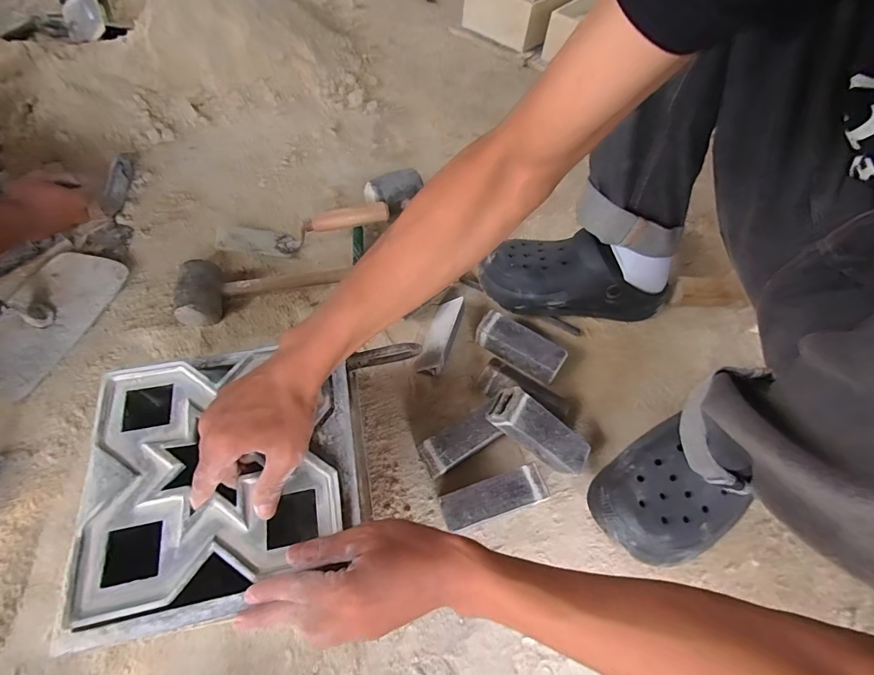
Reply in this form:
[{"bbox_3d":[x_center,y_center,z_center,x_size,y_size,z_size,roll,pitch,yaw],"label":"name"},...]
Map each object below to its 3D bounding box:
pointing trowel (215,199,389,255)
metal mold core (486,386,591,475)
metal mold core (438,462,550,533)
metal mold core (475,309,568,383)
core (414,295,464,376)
[{"bbox_3d":[-0.208,-0.170,0.651,0.265,0.048,0.063,-8,60,-10],"label":"pointing trowel"},{"bbox_3d":[0.114,0.108,0.455,0.115,0.044,0.043,38,62,-7],"label":"metal mold core"},{"bbox_3d":[0.061,0.179,0.446,0.112,0.041,0.039,-13,61,-13],"label":"metal mold core"},{"bbox_3d":[0.110,0.012,0.541,0.119,0.041,0.046,34,62,14],"label":"metal mold core"},{"bbox_3d":[0.005,-0.005,0.539,0.040,0.033,0.111,20,76,9],"label":"core"}]

